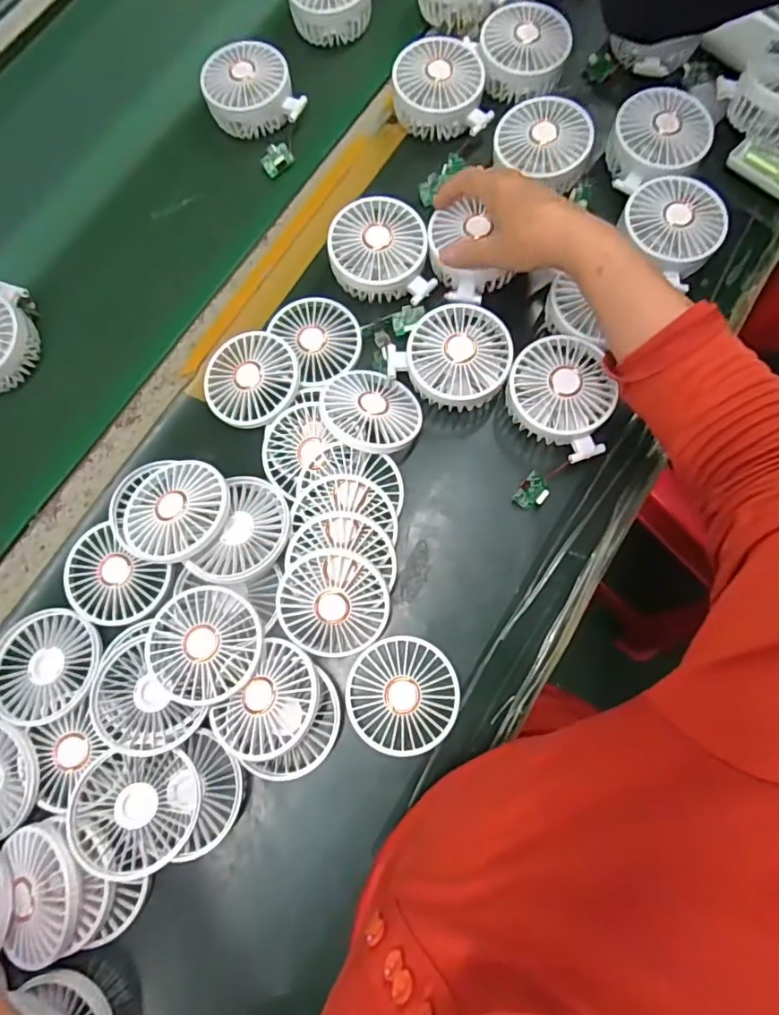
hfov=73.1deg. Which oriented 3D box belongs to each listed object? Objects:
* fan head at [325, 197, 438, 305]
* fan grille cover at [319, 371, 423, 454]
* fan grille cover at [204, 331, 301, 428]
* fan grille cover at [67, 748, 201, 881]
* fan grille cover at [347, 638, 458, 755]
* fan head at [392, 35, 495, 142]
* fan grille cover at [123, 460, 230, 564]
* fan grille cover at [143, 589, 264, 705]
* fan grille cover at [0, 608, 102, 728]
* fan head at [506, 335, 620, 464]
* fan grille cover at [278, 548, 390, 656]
[{"bbox_3d":[-0.009,-0.228,0.478,0.093,0.040,0.091,-7,76,1],"label":"fan head"},{"bbox_3d":[-0.015,-0.085,0.445,0.082,0.016,0.078,-2,76,2],"label":"fan grille cover"},{"bbox_3d":[-0.124,-0.117,0.469,0.083,0.018,0.089,-11,76,0],"label":"fan grille cover"},{"bbox_3d":[-0.191,0.227,0.390,0.089,0.019,0.079,1,76,3],"label":"fan grille cover"},{"bbox_3d":[0.011,0.148,0.416,0.086,0.006,0.085,-7,76,1],"label":"fan grille cover"},{"bbox_3d":[0.050,-0.407,0.518,0.093,0.048,0.085,-2,76,2],"label":"fan head"},{"bbox_3d":[-0.174,0.001,0.426,0.087,0.015,0.087,-12,65,6],"label":"fan grille cover"},{"bbox_3d":[-0.144,0.106,0.412,0.086,0.023,0.084,11,77,6],"label":"fan grille cover"},{"bbox_3d":[-0.280,0.125,0.424,0.087,0.011,0.087,-38,77,-7],"label":"fan grille cover"},{"bbox_3d":[0.145,-0.095,0.449,0.089,0.051,0.088,-1,76,3],"label":"fan head"},{"bbox_3d":[-0.045,0.076,0.419,0.085,0.018,0.084,2,98,0],"label":"fan grille cover"}]

